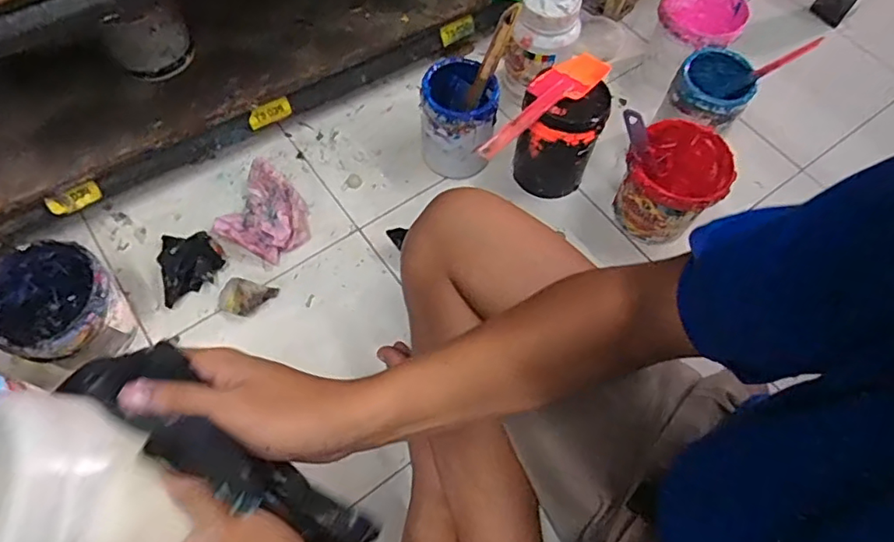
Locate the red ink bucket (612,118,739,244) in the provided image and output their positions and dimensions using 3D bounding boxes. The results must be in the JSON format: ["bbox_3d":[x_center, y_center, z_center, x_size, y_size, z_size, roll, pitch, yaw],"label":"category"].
[{"bbox_3d":[0.299,-0.119,0.754,0.124,0.139,0.136,36,68,16],"label":"red ink bucket"}]

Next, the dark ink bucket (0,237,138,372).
[{"bbox_3d":[-0.441,0.050,0.659,0.129,0.124,0.123,0,63,-1],"label":"dark ink bucket"}]

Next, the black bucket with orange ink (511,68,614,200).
[{"bbox_3d":[0.150,-0.178,0.773,0.110,0.153,0.096,8,63,3],"label":"black bucket with orange ink"}]

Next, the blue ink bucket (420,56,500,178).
[{"bbox_3d":[0.016,-0.206,0.789,0.096,0.138,0.098,0,63,-1],"label":"blue ink bucket"}]

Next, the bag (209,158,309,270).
[{"bbox_3d":[-0.241,-0.081,0.760,0.111,0.066,0.119,23,65,10],"label":"bag"}]

